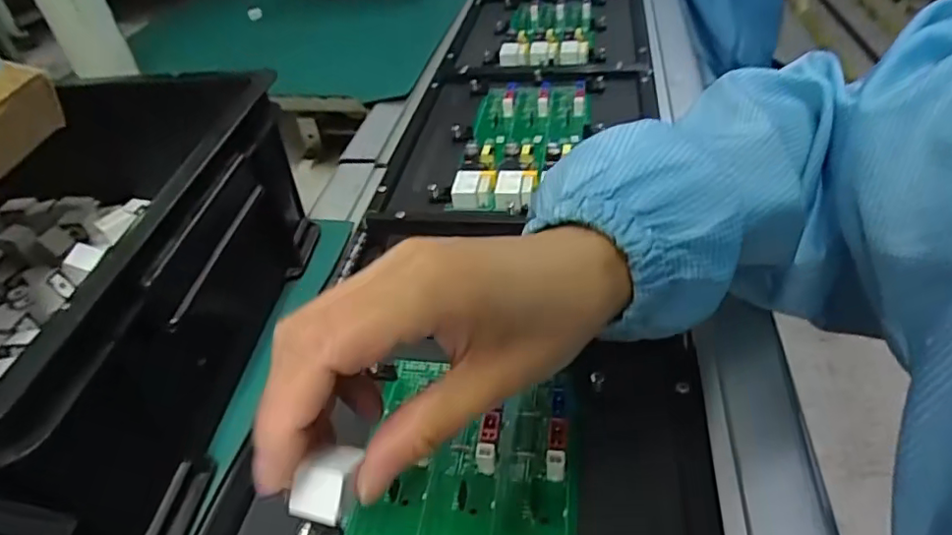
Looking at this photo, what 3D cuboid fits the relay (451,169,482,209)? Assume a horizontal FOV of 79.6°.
[{"bbox_3d":[-0.008,-0.065,0.461,0.021,0.013,0.035,0,42,8],"label":"relay"}]

